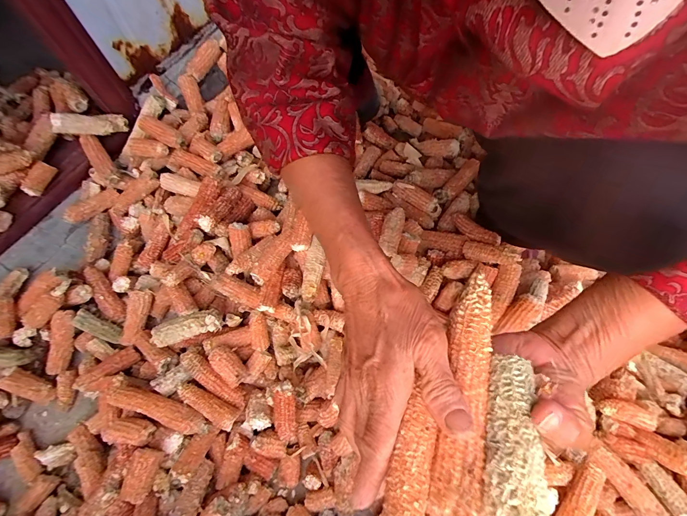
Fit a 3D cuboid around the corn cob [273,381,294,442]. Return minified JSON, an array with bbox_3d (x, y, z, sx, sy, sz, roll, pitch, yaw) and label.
[{"bbox_3d":[-0.080,0.213,0.449,0.025,0.020,0.096,1,109,0],"label":"corn cob"}]

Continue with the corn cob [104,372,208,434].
[{"bbox_3d":[-0.259,0.202,0.448,0.151,0.028,0.033,21,69,8],"label":"corn cob"}]

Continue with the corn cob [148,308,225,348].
[{"bbox_3d":[-0.232,0.103,0.488,0.095,0.026,0.031,-16,68,-20],"label":"corn cob"}]

